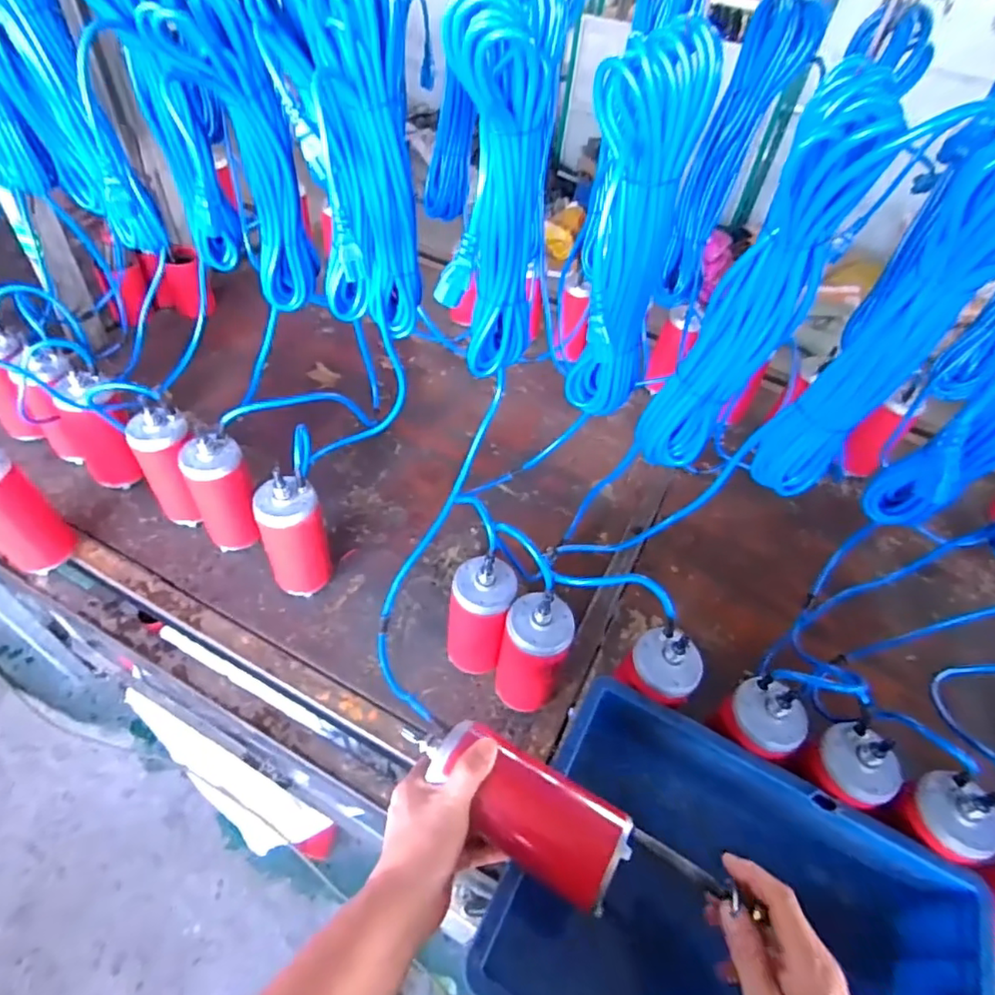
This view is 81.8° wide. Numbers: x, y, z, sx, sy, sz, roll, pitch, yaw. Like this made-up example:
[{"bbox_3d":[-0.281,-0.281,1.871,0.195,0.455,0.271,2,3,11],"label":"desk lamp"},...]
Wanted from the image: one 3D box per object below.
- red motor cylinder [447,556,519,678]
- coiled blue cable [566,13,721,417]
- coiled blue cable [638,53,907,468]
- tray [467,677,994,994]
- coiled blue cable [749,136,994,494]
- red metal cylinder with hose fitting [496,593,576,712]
[{"bbox_3d":[-0.023,0.153,0.719,0.076,0.190,0.072,3,49,-5],"label":"red motor cylinder"},{"bbox_3d":[0.118,-0.221,0.540,0.084,0.340,0.064,-14,52,-19],"label":"coiled blue cable"},{"bbox_3d":[0.211,-0.152,0.498,0.089,0.345,0.056,31,52,19],"label":"coiled blue cable"},{"bbox_3d":[0.206,0.427,0.562,0.395,0.194,0.295,26,51,15],"label":"tray"},{"bbox_3d":[0.315,-0.113,0.478,0.102,0.344,0.074,37,54,23],"label":"coiled blue cable"},{"bbox_3d":[0.046,0.187,0.684,0.084,0.173,0.088,2,54,-2],"label":"red metal cylinder with hose fitting"}]

